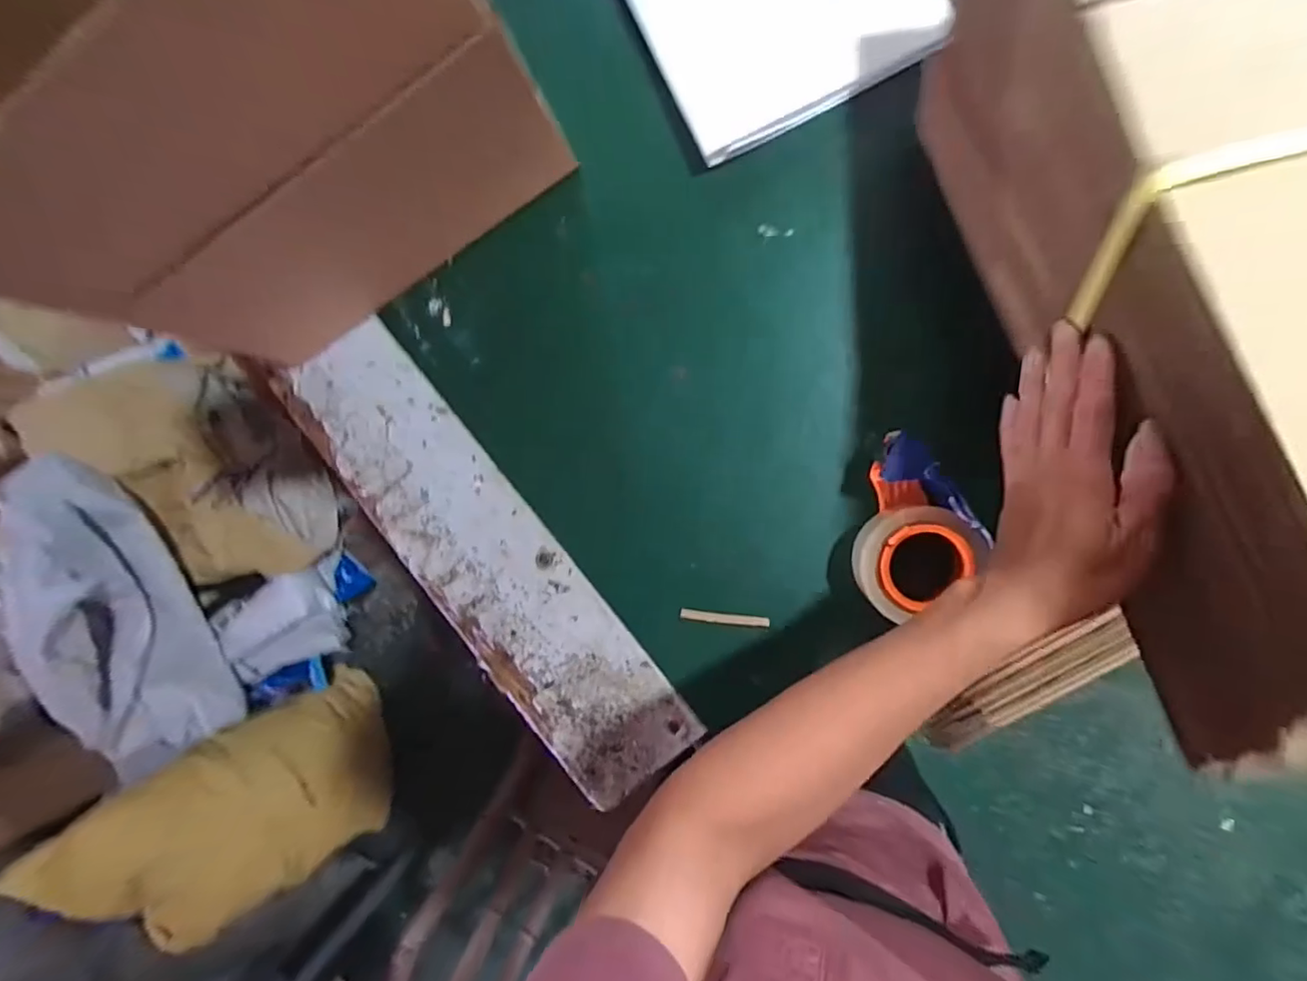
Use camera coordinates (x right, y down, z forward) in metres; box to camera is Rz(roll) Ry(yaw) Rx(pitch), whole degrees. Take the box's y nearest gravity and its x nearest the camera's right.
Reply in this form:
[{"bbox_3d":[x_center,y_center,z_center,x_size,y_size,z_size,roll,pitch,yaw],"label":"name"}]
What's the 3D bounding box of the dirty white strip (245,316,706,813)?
[{"bbox_3d":[-0.179,0.069,0.595,0.141,0.015,0.559,-40,86,8],"label":"dirty white strip"}]

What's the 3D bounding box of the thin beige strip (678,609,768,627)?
[{"bbox_3d":[0.069,0.124,0.557,0.084,0.006,0.010,5,93,8],"label":"thin beige strip"}]

